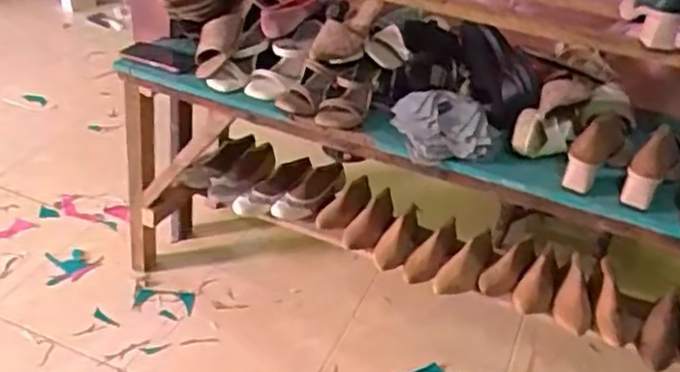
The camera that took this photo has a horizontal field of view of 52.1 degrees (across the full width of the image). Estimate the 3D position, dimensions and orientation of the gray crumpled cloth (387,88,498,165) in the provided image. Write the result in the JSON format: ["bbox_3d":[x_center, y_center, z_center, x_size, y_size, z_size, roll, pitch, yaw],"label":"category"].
[{"bbox_3d":[0.200,-0.118,1.325,0.192,0.078,0.161,3,35,-4],"label":"gray crumpled cloth"}]

